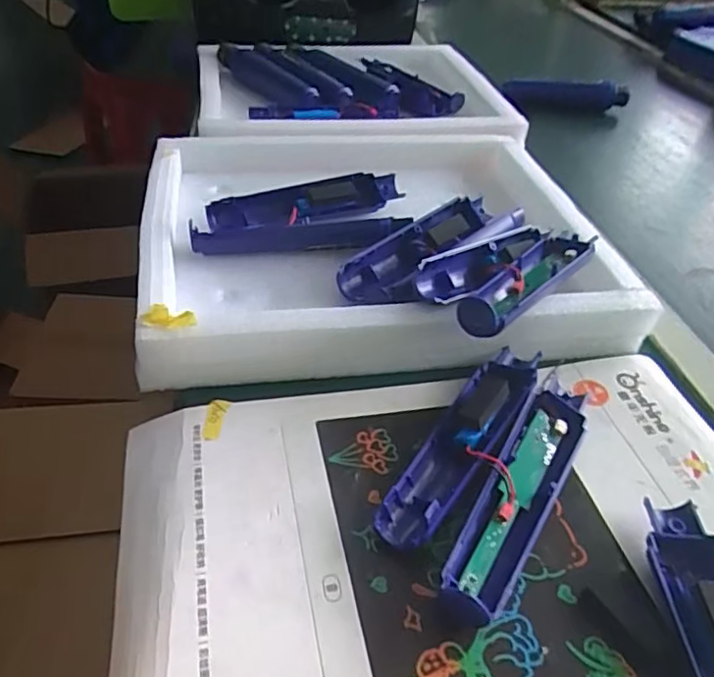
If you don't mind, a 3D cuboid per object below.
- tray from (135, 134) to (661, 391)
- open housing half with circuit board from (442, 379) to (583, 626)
[{"bbox_3d":[0.011,-0.088,0.499,0.351,0.060,0.309,-4,41,-12],"label":"tray"},{"bbox_3d":[0.091,0.082,0.334,0.035,0.024,0.160,25,43,21],"label":"open housing half with circuit board"}]

